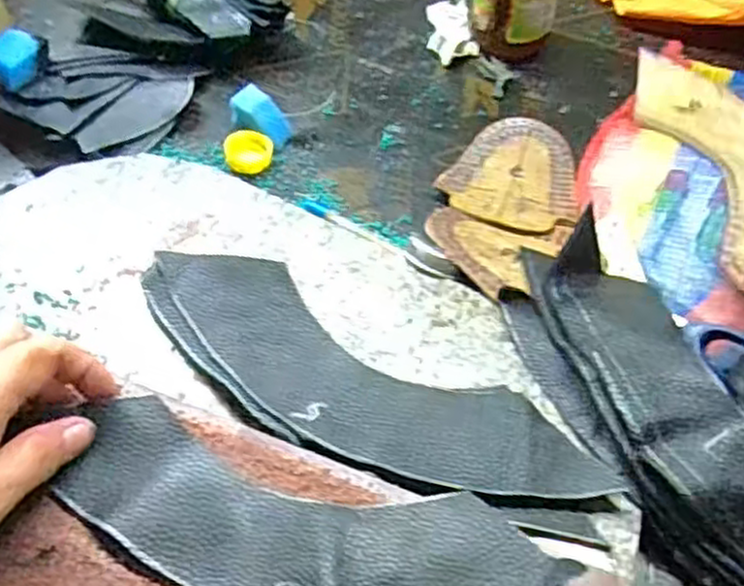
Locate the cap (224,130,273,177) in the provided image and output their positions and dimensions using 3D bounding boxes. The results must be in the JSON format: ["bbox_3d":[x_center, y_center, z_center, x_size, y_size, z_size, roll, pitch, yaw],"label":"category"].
[{"bbox_3d":[-0.082,-0.095,0.509,0.031,0.013,0.029,2,52,-2],"label":"cap"}]

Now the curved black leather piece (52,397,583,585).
[{"bbox_3d":[-0.028,0.095,0.307,0.202,0.009,0.067,13,52,8],"label":"curved black leather piece"}]

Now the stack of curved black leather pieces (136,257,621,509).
[{"bbox_3d":[-0.010,0.046,0.370,0.244,0.010,0.076,25,55,16],"label":"stack of curved black leather pieces"}]

